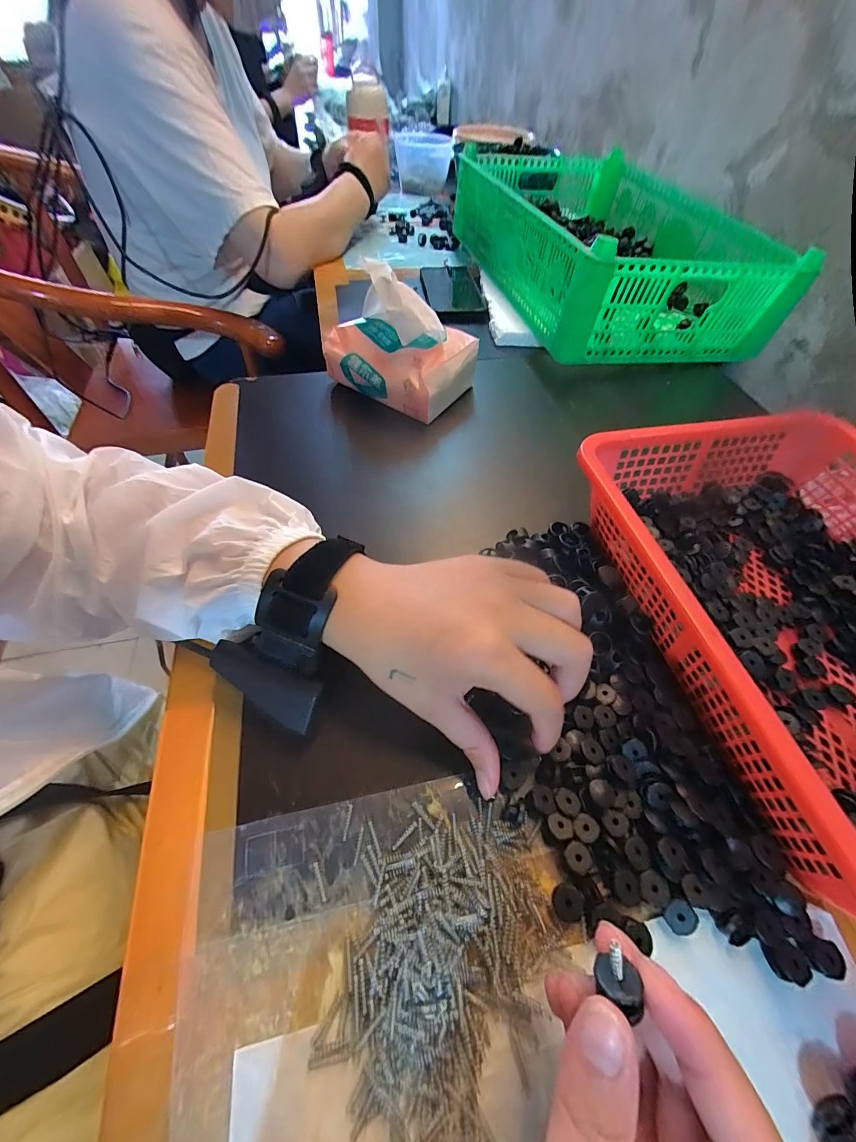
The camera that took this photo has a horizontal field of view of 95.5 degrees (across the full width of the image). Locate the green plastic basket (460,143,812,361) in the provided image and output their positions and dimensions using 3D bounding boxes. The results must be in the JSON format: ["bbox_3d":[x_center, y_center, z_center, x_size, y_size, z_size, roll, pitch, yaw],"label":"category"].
[{"bbox_3d":[0.240,-0.478,0.574,0.288,0.117,0.481,-10,56,-10],"label":"green plastic basket"}]

